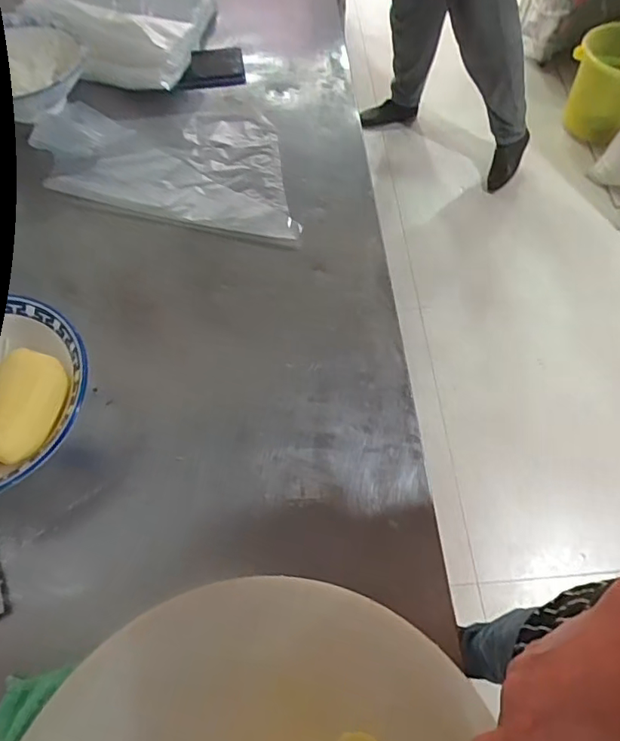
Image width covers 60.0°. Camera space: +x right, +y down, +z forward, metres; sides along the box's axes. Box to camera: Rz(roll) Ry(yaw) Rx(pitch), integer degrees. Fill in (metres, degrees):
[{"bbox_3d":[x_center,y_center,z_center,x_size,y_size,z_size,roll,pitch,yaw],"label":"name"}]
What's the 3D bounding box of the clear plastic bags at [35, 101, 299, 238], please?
[{"bbox_3d":[-0.170,-0.284,0.690,0.346,0.019,0.206,12,62,6],"label":"clear plastic bags"}]

